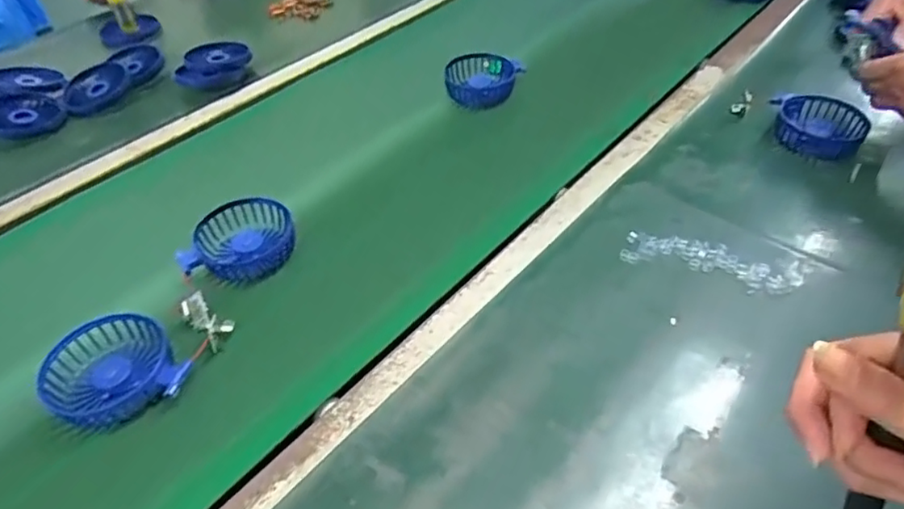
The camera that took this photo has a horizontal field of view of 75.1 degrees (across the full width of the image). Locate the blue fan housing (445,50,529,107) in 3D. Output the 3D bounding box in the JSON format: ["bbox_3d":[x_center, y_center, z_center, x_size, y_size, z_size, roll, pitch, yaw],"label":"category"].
[{"bbox_3d":[0.036,-0.224,0.752,0.095,0.033,0.095,0,49,0],"label":"blue fan housing"}]

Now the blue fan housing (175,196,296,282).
[{"bbox_3d":[-0.194,-0.013,0.547,0.086,0.027,0.091,0,49,0],"label":"blue fan housing"}]

